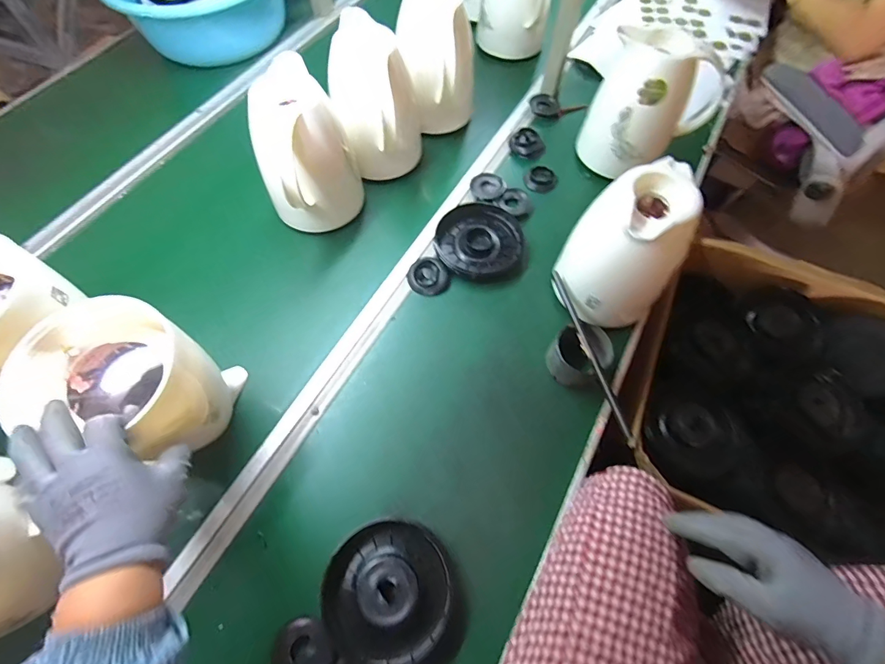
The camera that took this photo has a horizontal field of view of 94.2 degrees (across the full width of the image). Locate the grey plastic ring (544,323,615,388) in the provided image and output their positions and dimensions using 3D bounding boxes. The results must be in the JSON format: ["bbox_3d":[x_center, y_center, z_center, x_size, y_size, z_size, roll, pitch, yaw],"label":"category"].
[{"bbox_3d":[0.186,0.029,0.554,0.075,0.050,0.081,0,65,0],"label":"grey plastic ring"}]

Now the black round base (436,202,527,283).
[{"bbox_3d":[0.062,-0.144,0.651,0.140,0.019,0.135,0,65,0],"label":"black round base"}]

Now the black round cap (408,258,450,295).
[{"bbox_3d":[-0.022,-0.085,0.625,0.058,0.014,0.062,0,65,0],"label":"black round cap"}]

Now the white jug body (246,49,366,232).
[{"bbox_3d":[-0.199,-0.252,0.608,0.124,0.195,0.139,41,71,17],"label":"white jug body"}]

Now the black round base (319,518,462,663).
[{"bbox_3d":[-0.055,0.282,0.442,0.137,0.030,0.142,0,65,0],"label":"black round base"}]

